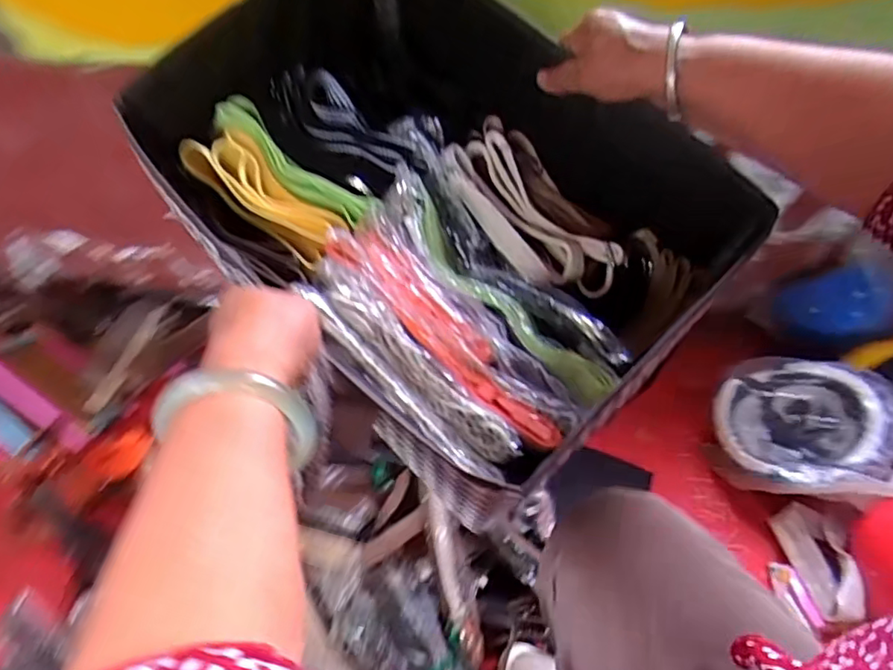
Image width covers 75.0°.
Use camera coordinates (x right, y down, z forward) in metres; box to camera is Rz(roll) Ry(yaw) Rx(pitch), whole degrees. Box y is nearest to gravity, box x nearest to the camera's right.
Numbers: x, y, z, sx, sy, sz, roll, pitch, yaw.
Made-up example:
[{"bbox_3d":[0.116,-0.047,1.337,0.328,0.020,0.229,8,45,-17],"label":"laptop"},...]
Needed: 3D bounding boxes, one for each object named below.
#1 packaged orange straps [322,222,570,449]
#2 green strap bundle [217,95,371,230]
[{"bbox_3d":[-0.005,-0.006,0.437,0.234,0.030,0.046,45,54,14],"label":"packaged orange straps"},{"bbox_3d":[-0.136,-0.150,0.504,0.163,0.018,0.036,41,51,9],"label":"green strap bundle"}]

